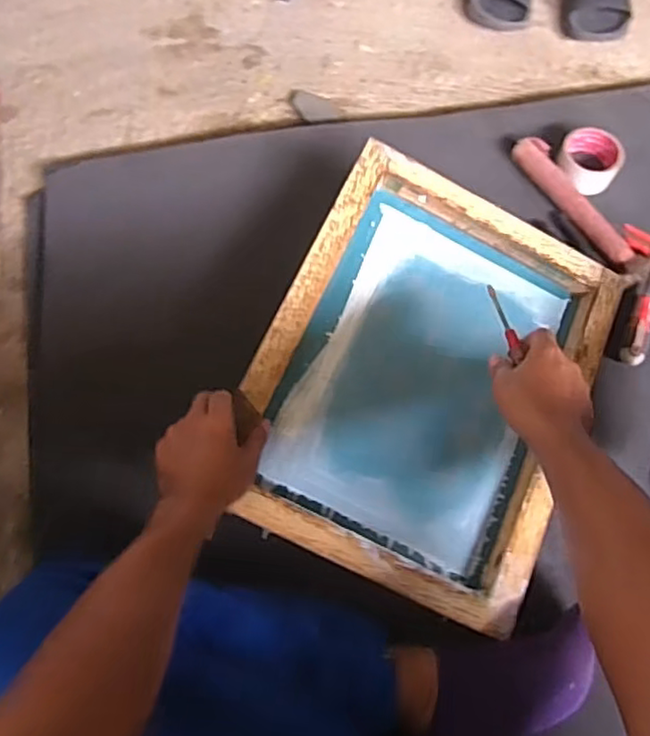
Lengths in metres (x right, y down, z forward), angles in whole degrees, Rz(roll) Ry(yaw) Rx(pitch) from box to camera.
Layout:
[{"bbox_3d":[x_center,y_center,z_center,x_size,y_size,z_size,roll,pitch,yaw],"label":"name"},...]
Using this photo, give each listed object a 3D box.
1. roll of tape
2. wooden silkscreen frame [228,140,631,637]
[{"bbox_3d":[0.399,-0.313,0.961,0.094,0.045,0.102,24,69,8],"label":"roll of tape"},{"bbox_3d":[0.123,0.003,0.734,0.364,0.058,0.476,26,77,-2],"label":"wooden silkscreen frame"}]

